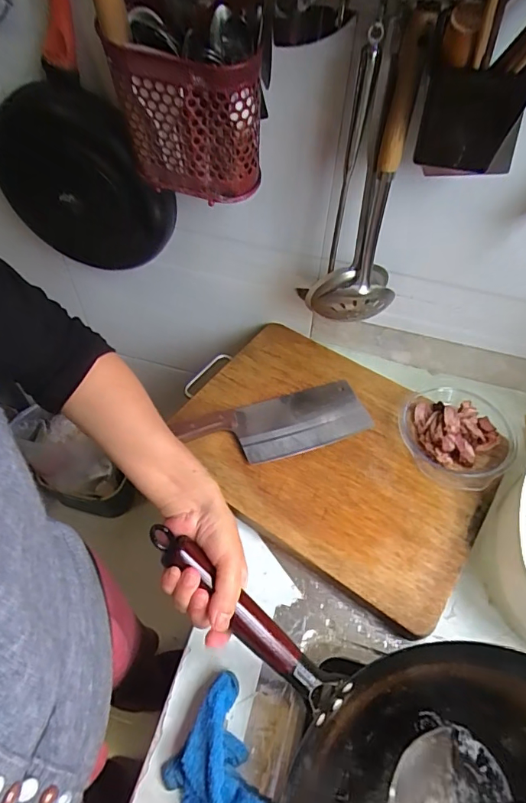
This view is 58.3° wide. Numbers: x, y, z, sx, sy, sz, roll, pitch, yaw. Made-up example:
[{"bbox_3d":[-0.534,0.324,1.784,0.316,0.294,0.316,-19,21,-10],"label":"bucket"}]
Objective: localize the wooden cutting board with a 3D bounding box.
[{"bbox_3d":[0.094,0.062,0.645,0.409,0.035,0.294,31,61,21],"label":"wooden cutting board"}]

